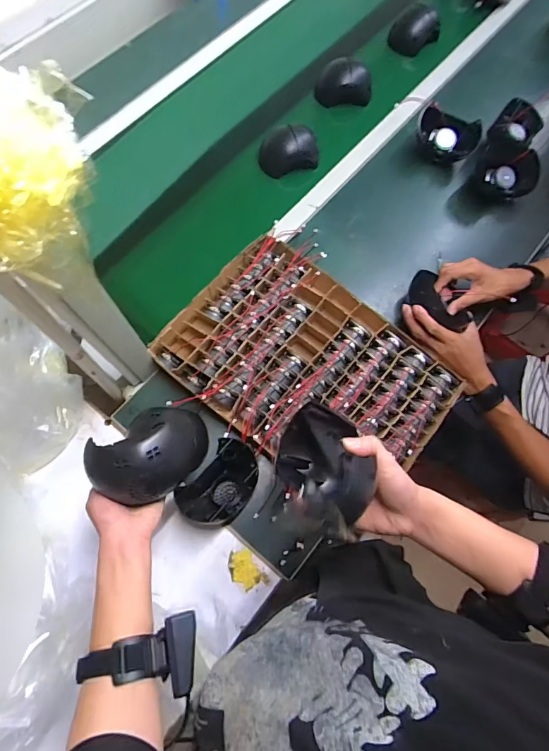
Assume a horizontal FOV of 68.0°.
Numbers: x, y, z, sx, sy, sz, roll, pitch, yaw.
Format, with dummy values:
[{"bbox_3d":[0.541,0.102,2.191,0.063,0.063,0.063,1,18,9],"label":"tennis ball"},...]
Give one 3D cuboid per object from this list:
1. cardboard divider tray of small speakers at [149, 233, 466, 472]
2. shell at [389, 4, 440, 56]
[{"bbox_3d":[0.056,-0.014,0.693,0.442,0.034,0.311,39,76,9],"label":"cardboard divider tray of small speakers"},{"bbox_3d":[0.335,-0.827,0.982,0.094,0.069,0.101,1,74,-2],"label":"shell"}]

